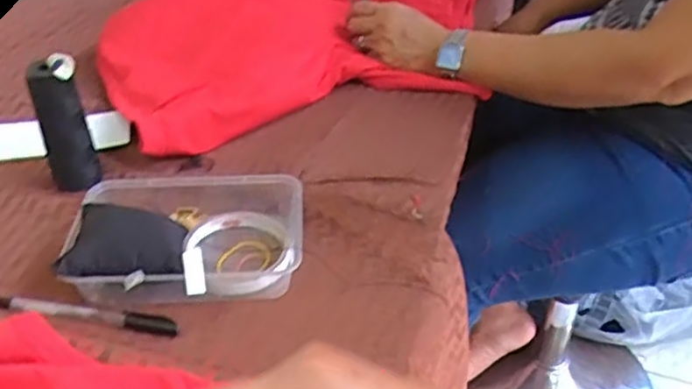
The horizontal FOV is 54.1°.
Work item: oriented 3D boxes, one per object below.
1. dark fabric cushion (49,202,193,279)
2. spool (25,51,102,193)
[{"bbox_3d":[-0.159,0.032,0.499,0.083,0.015,0.077,2,36,-4],"label":"dark fabric cushion"},{"bbox_3d":[-0.239,-0.060,0.577,0.038,0.112,0.031,-19,41,-24],"label":"spool"}]

